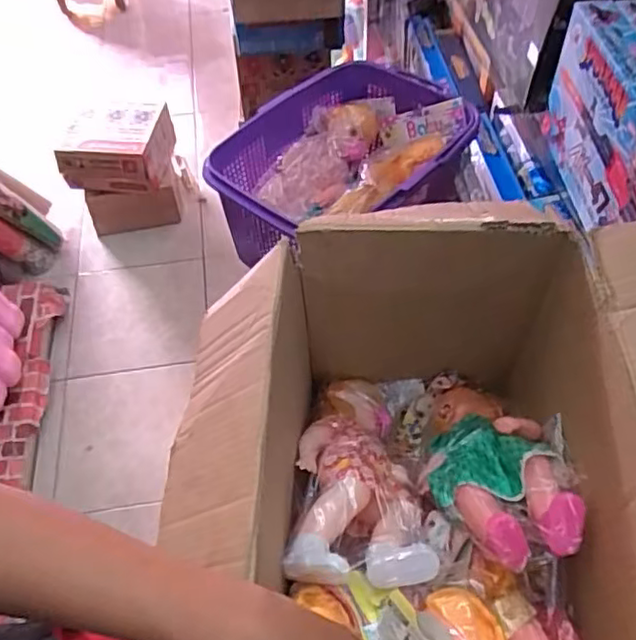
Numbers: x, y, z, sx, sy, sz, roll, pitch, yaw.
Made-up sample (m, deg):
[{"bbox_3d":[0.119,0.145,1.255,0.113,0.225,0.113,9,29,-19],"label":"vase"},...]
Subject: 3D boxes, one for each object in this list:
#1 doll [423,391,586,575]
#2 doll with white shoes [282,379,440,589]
[{"bbox_3d":[0.184,0.145,0.708,0.139,0.078,0.298,-5,18,-2],"label":"doll"},{"bbox_3d":[0.043,0.174,0.697,0.137,0.084,0.295,-2,26,1],"label":"doll with white shoes"}]

